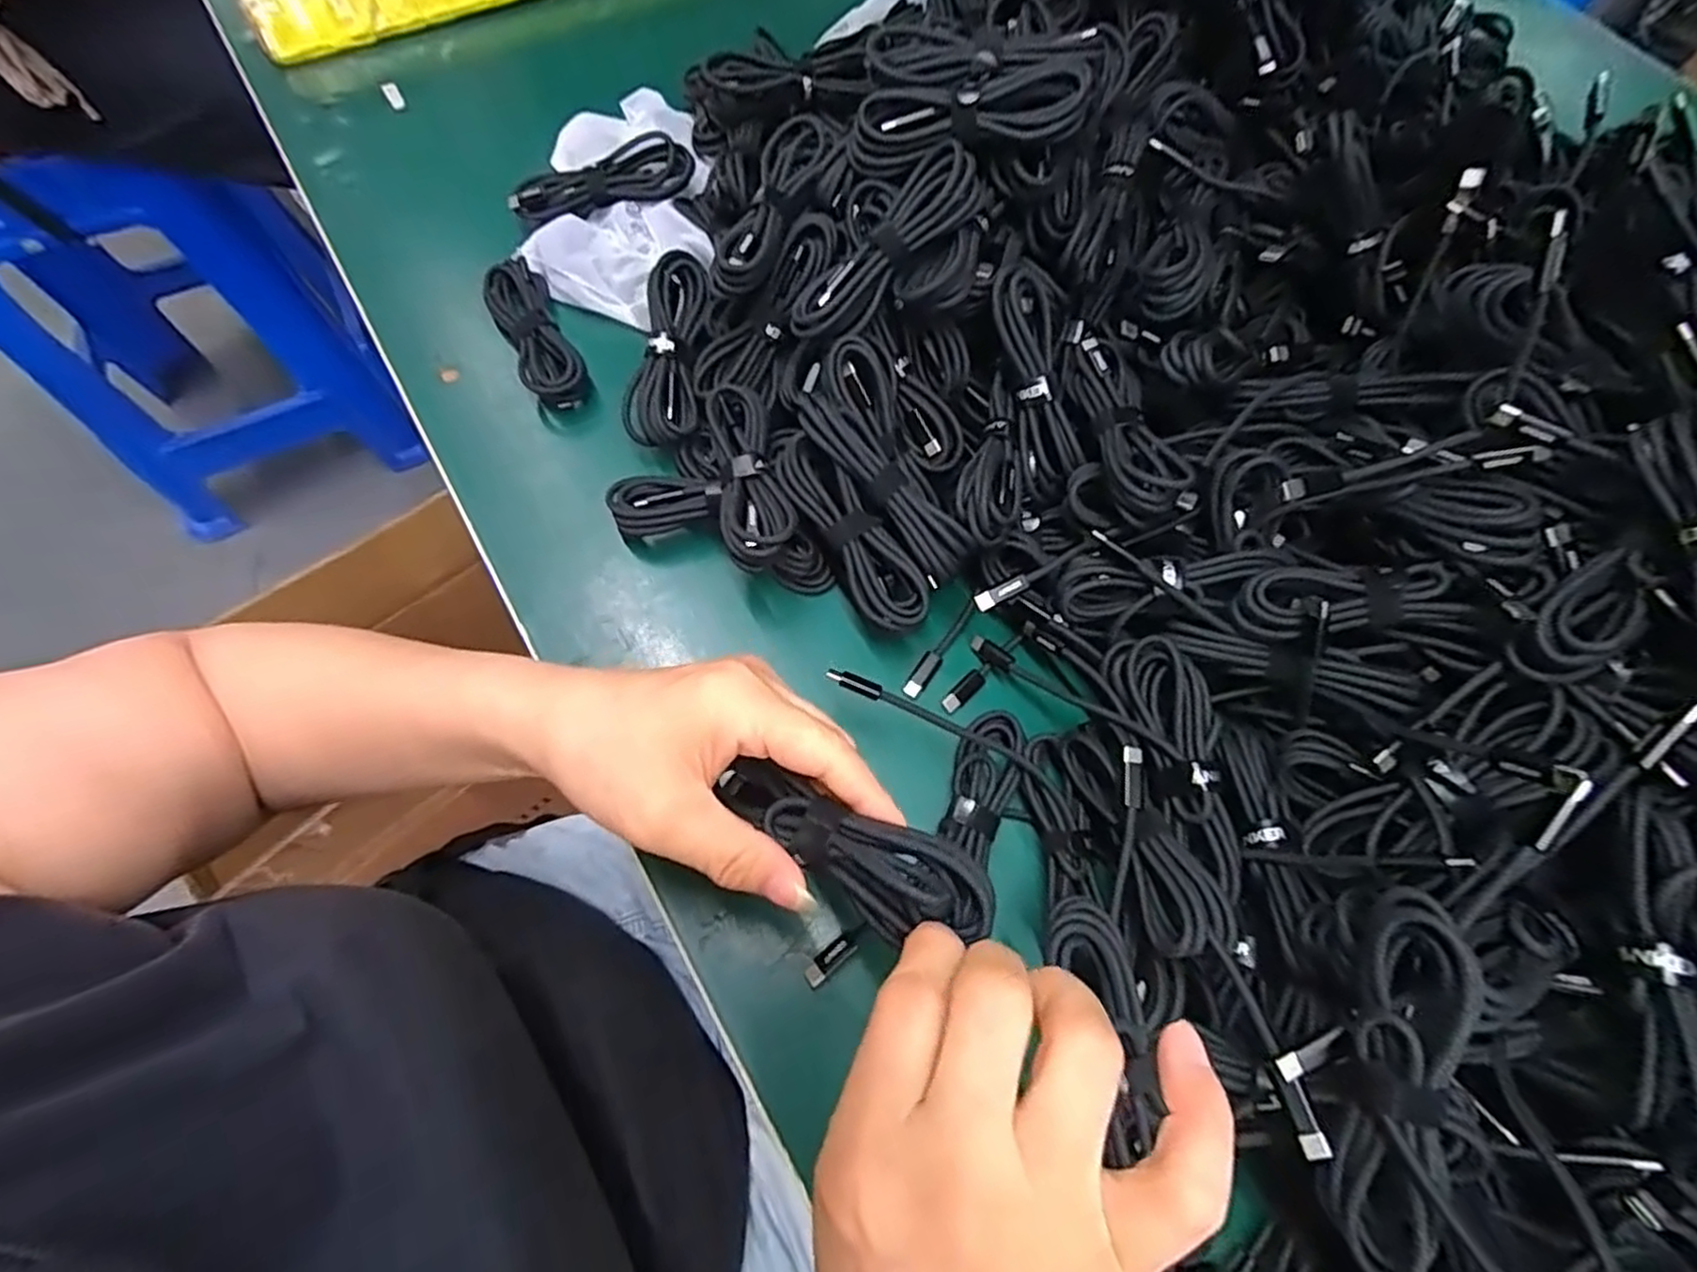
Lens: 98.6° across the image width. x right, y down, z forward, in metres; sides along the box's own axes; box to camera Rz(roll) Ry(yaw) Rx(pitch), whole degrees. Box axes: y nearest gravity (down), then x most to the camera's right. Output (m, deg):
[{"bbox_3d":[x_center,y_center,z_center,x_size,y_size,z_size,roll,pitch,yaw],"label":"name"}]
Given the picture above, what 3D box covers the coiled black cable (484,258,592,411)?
[{"bbox_3d":[-0.185,-0.179,0.431,0.035,0.024,0.106,-25,71,-12],"label":"coiled black cable"}]

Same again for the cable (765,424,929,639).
[{"bbox_3d":[0.000,-0.052,0.364,0.030,0.020,0.112,-34,89,-15],"label":"cable"}]

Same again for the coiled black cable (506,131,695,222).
[{"bbox_3d":[-0.156,-0.288,0.461,0.116,0.019,0.032,-11,68,7],"label":"coiled black cable"}]

